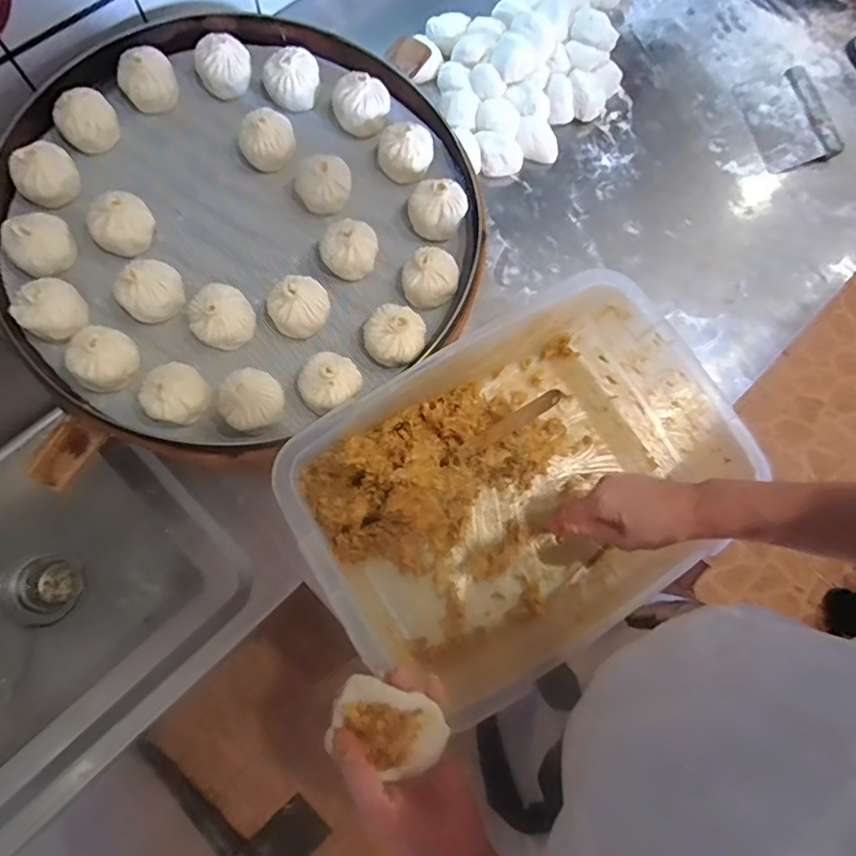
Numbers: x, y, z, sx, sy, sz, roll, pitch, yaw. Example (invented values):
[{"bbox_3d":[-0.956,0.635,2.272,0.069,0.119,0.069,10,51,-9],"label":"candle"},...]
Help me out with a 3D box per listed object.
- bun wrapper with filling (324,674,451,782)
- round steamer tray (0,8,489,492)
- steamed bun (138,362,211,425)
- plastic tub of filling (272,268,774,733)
[{"bbox_3d":[-0.030,0.216,0.392,0.079,0.025,0.056,30,76,6],"label":"bun wrapper with filling"},{"bbox_3d":[-0.203,-0.222,0.577,0.486,0.082,0.466,1,76,-4],"label":"round steamer tray"},{"bbox_3d":[-0.242,-0.031,0.525,0.060,0.054,0.056,1,76,-4],"label":"steamed bun"},{"bbox_3d":[0.090,0.061,0.549,0.391,0.141,0.288,-37,79,-11],"label":"plastic tub of filling"}]

